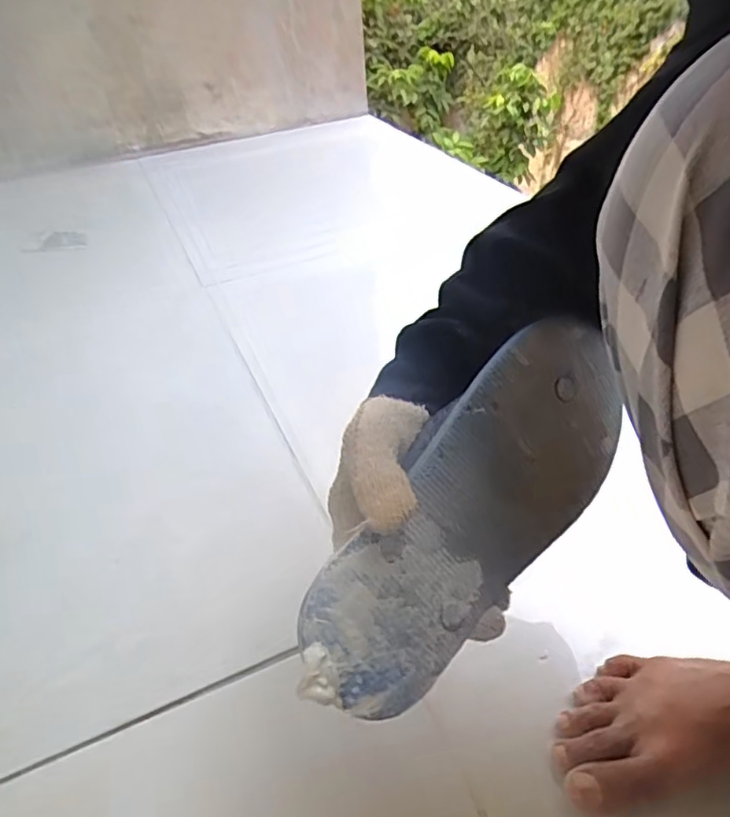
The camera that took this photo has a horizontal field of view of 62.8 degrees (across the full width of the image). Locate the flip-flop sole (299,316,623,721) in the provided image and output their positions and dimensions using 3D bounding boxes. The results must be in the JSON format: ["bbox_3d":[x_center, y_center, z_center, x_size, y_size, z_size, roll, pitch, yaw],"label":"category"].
[{"bbox_3d":[0.067,0.053,0.321,0.231,0.097,0.013,-49,16,-20],"label":"flip-flop sole"}]

